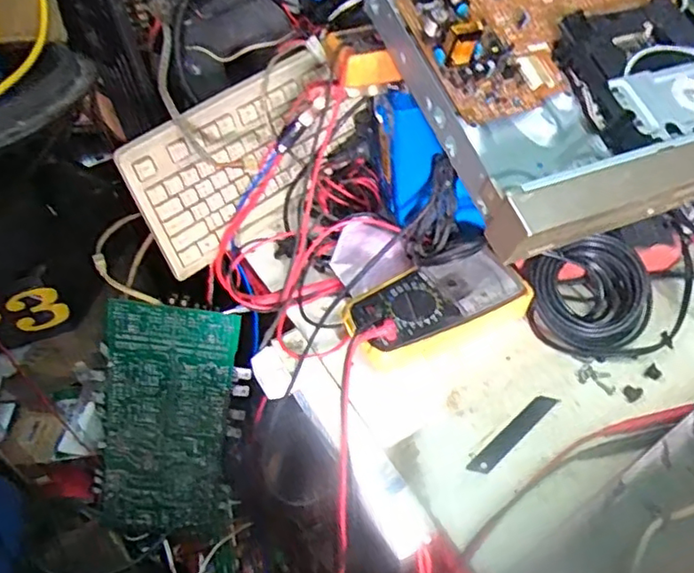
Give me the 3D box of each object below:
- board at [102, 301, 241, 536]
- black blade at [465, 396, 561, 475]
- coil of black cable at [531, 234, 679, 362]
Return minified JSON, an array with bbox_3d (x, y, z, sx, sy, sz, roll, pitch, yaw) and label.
[{"bbox_3d":[-0.240,0.195,0.801,0.166,0.376,0.015,6,23,-6],"label":"board"},{"bbox_3d":[0.137,0.119,0.491,0.099,0.004,0.016,-34,51,-25],"label":"black blade"},{"bbox_3d":[0.226,0.011,0.543,0.102,0.068,0.099,-3,45,3],"label":"coil of black cable"}]

